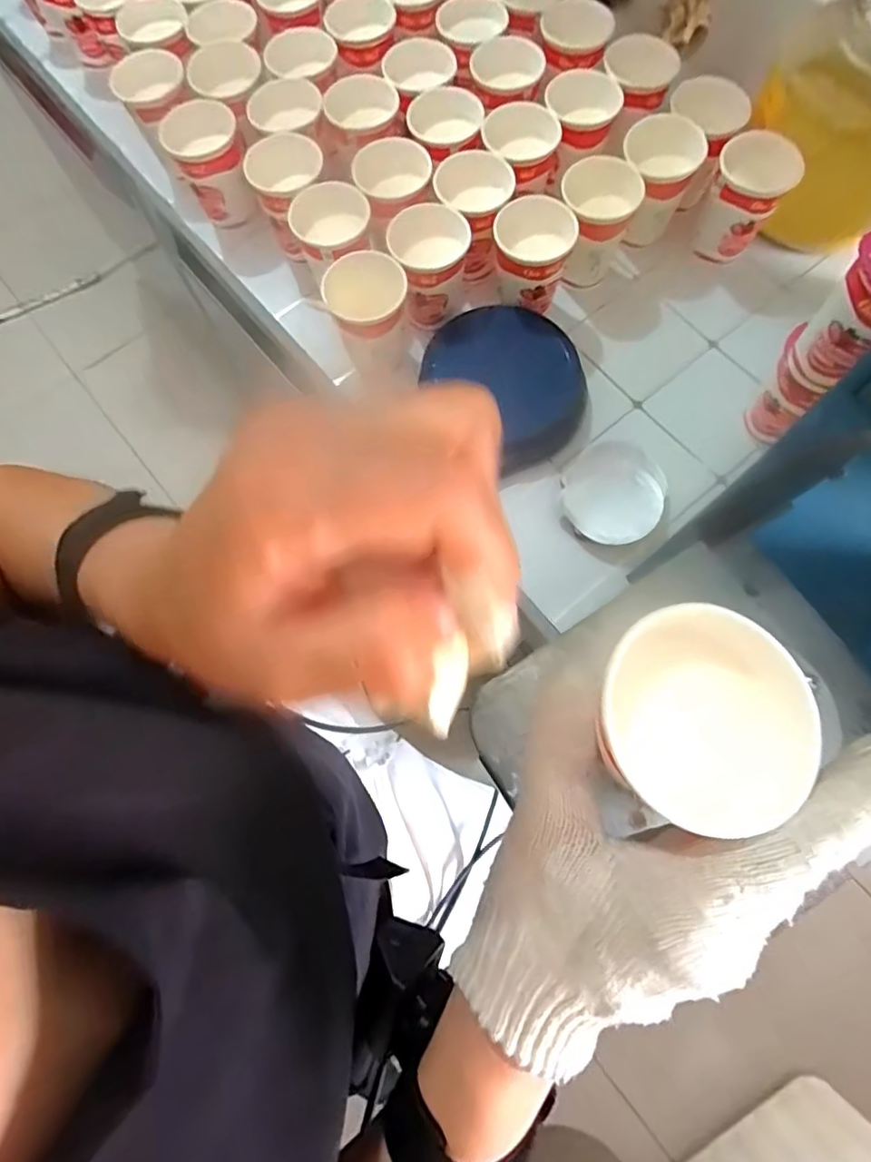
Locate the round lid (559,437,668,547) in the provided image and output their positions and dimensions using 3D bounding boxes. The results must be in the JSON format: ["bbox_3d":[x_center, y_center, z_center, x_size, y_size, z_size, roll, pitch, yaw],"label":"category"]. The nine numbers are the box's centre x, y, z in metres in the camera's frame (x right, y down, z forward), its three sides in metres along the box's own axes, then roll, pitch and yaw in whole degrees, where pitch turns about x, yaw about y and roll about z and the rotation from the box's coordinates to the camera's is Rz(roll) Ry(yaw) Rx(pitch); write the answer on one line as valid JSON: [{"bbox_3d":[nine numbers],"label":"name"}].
[{"bbox_3d":[0.148,-0.071,0.469,0.081,0.030,0.084,-1,74,2],"label":"round lid"}]

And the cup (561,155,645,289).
[{"bbox_3d":[0.141,-0.315,0.497,0.063,0.075,0.069,-1,74,2],"label":"cup"}]

